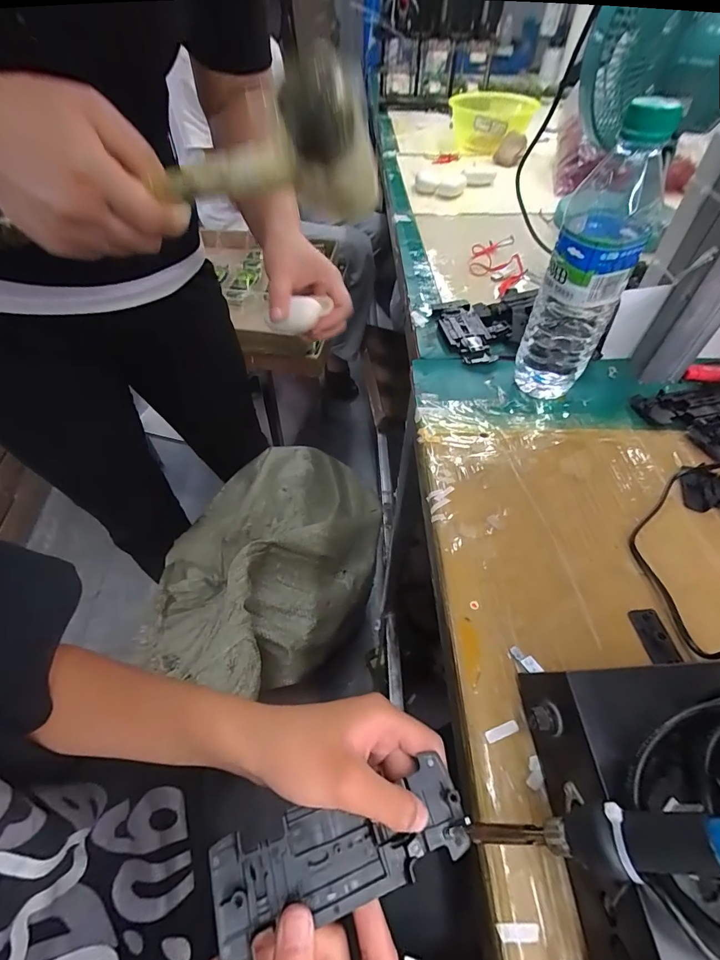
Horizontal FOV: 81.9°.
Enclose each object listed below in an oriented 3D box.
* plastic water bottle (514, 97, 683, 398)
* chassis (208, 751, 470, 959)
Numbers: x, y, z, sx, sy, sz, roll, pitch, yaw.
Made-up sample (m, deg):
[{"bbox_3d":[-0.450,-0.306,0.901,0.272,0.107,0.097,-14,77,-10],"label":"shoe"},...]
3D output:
[{"bbox_3d":[0.191,-0.169,0.355,0.063,0.222,0.057,15,53,13],"label":"plastic water bottle"},{"bbox_3d":[-0.007,0.187,0.210,0.127,0.009,0.043,-8,51,-15],"label":"chassis"}]

